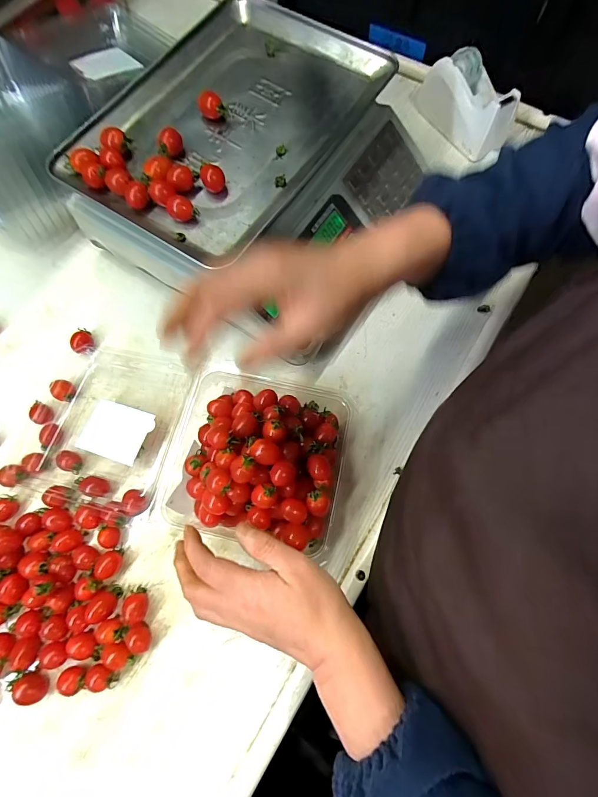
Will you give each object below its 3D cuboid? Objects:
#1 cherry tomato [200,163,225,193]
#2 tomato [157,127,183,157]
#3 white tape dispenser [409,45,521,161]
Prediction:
[{"bbox_3d":[-0.087,-0.223,0.366,0.021,0.019,0.025,-28,75,-7],"label":"cherry tomato"},{"bbox_3d":[-0.134,-0.266,0.378,0.025,0.024,0.020,-20,74,-5],"label":"tomato"},{"bbox_3d":[0.233,-0.432,0.523,0.169,0.076,0.064,43,79,12],"label":"white tape dispenser"}]

